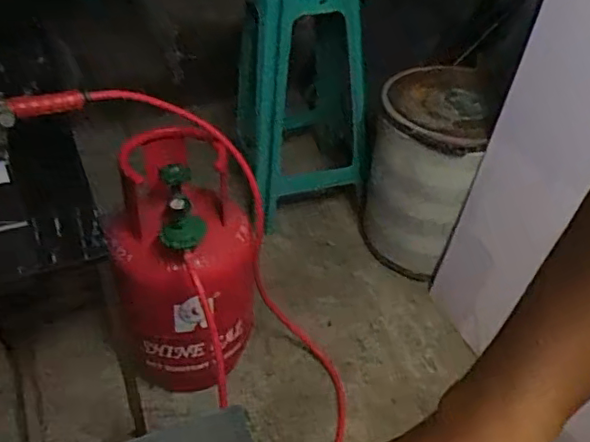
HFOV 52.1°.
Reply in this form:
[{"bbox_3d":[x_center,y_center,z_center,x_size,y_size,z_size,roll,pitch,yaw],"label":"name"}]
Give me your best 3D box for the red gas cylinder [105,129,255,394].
[{"bbox_3d":[-0.216,0.120,1.258,0.256,0.551,0.248,-1,39,-6],"label":"red gas cylinder"}]

